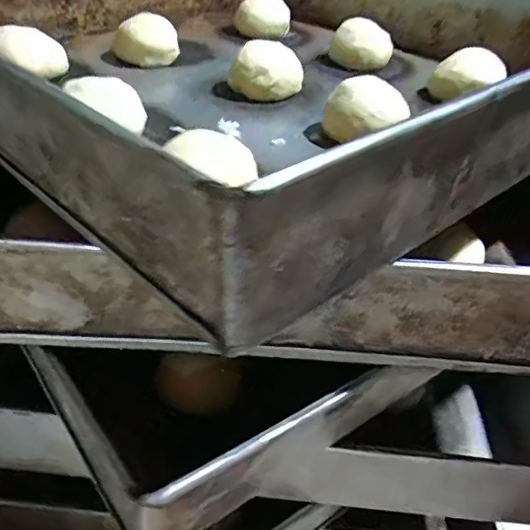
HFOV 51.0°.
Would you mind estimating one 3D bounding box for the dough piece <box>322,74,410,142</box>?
[{"bbox_3d":[0.062,-0.095,0.340,0.050,0.034,0.036,11,35,8],"label":"dough piece"}]

